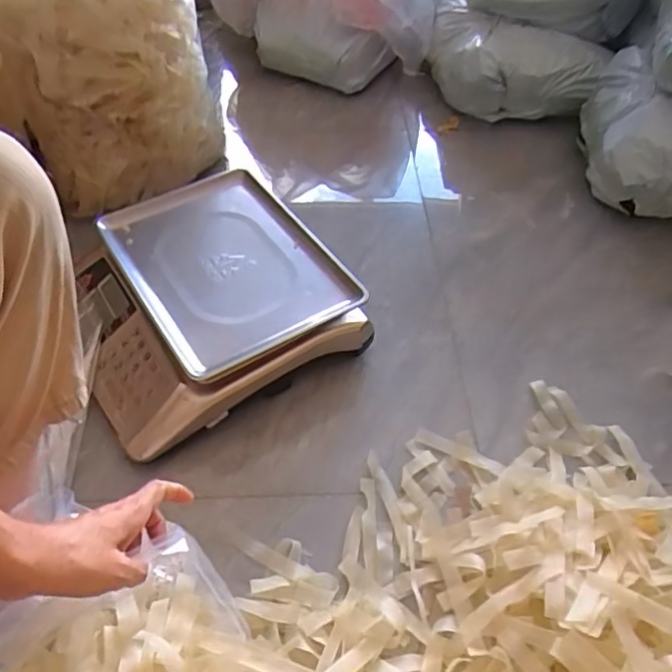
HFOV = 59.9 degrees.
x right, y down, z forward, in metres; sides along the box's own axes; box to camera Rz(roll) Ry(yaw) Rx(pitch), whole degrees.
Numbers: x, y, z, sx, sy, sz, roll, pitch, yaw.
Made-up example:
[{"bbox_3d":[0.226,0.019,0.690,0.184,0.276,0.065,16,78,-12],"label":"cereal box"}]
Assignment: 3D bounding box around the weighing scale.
[{"bbox_3d":[-0.180,-0.056,0.778,0.323,0.090,0.336,-25,55,-20],"label":"weighing scale"}]

